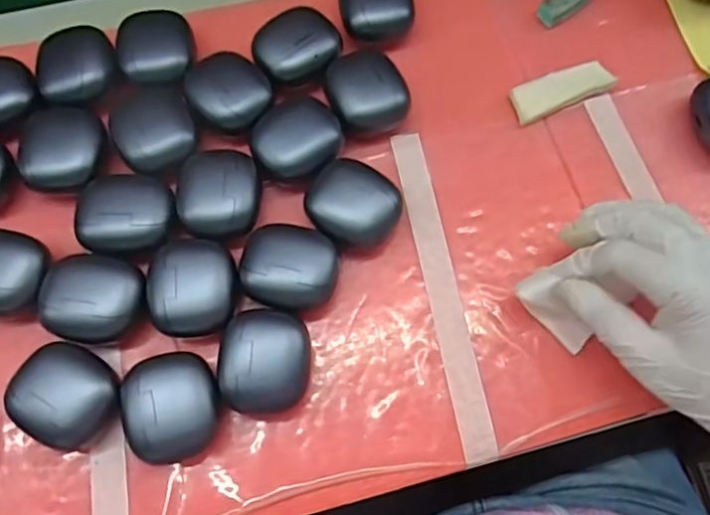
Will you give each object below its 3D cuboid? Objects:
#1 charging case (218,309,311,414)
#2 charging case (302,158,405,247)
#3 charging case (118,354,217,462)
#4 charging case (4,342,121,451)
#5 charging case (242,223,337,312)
[{"bbox_3d":[-0.050,0.059,0.331,0.048,0.032,0.053,0,73,-1],"label":"charging case"},{"bbox_3d":[-0.001,-0.031,0.362,0.052,0.028,0.048,44,77,11],"label":"charging case"},{"bbox_3d":[-0.099,0.082,0.323,0.048,0.031,0.055,-12,73,-5],"label":"charging case"},{"bbox_3d":[-0.159,0.074,0.324,0.052,0.031,0.047,40,76,11],"label":"charging case"},{"bbox_3d":[-0.038,0.006,0.347,0.054,0.033,0.051,8,73,2],"label":"charging case"}]

